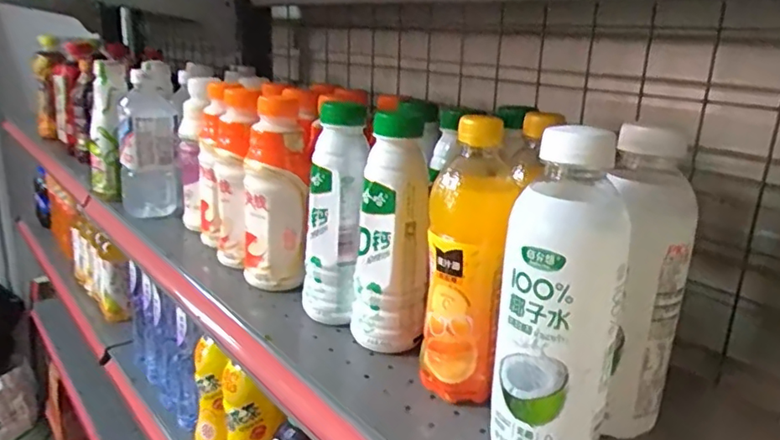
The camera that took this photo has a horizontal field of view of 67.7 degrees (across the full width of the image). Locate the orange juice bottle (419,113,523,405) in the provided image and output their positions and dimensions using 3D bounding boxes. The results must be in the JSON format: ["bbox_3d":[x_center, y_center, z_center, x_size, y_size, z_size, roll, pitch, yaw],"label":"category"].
[{"bbox_3d":[0.057,0.027,0.422,0.054,0.197,0.054,8,17,15],"label":"orange juice bottle"}]

